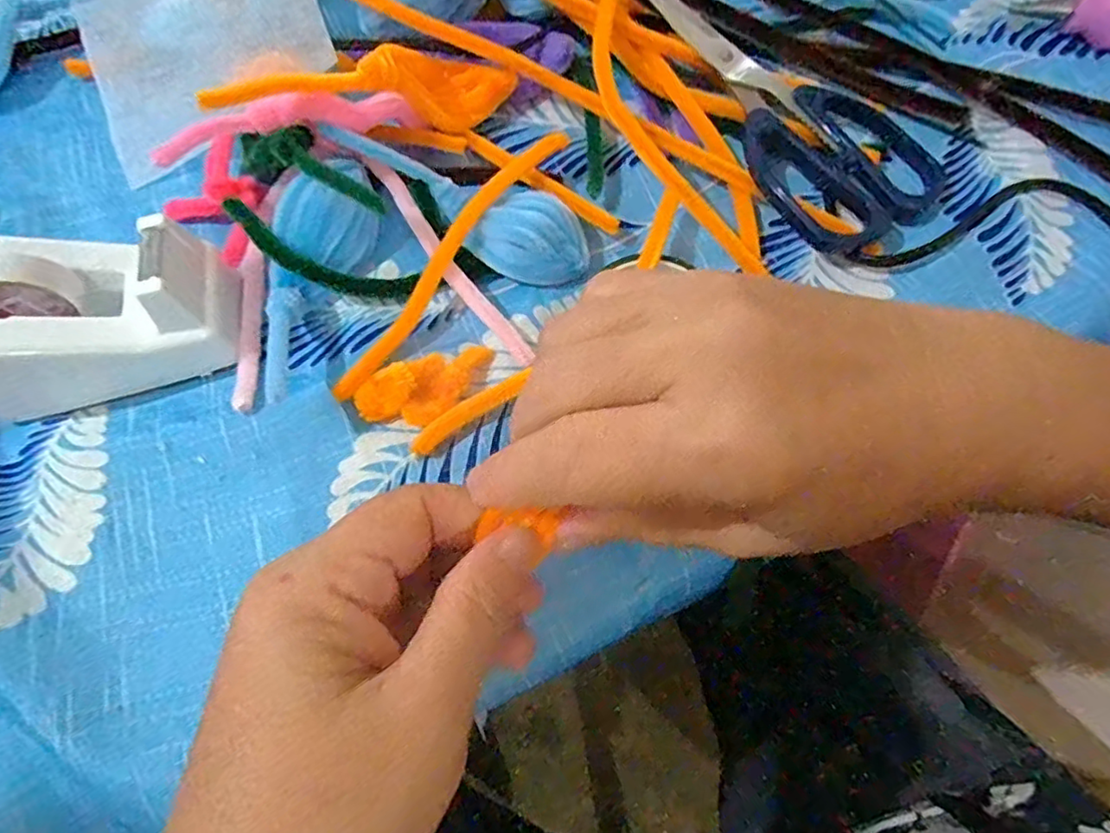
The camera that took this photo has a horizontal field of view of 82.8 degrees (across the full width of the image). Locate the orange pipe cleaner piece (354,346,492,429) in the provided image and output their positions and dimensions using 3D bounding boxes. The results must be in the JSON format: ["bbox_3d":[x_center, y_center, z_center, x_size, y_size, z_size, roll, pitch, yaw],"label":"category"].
[{"bbox_3d":[-0.046,-0.010,0.231,0.051,0.013,0.024,-23,68,-7],"label":"orange pipe cleaner piece"}]

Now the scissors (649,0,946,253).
[{"bbox_3d":[0.099,-0.147,0.280,0.075,0.013,0.168,-26,68,-8],"label":"scissors"}]

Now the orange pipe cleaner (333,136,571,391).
[{"bbox_3d":[-0.040,-0.066,0.252,0.012,0.013,0.145,30,71,14],"label":"orange pipe cleaner"}]

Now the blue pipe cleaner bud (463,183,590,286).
[{"bbox_3d":[-0.009,-0.070,0.252,0.044,0.018,0.034,32,72,15],"label":"blue pipe cleaner bud"}]

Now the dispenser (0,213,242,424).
[{"bbox_3d":[-0.174,-0.039,0.230,0.102,0.042,0.056,-12,67,-3],"label":"dispenser"}]

